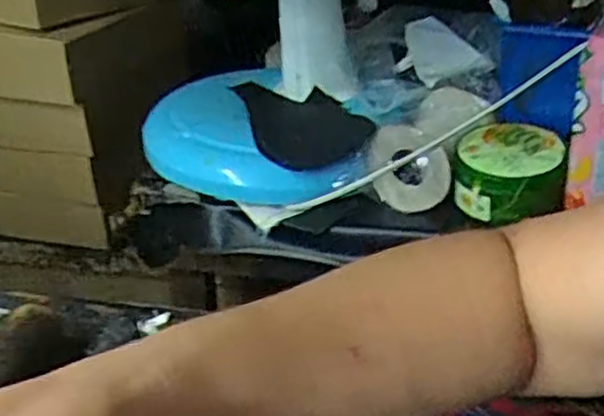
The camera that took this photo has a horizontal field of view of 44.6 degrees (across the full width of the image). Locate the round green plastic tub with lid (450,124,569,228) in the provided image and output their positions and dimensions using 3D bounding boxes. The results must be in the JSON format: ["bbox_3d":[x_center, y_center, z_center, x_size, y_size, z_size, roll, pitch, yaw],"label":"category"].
[{"bbox_3d":[0.192,-0.033,0.684,0.094,0.058,0.096,7,30,15],"label":"round green plastic tub with lid"}]

